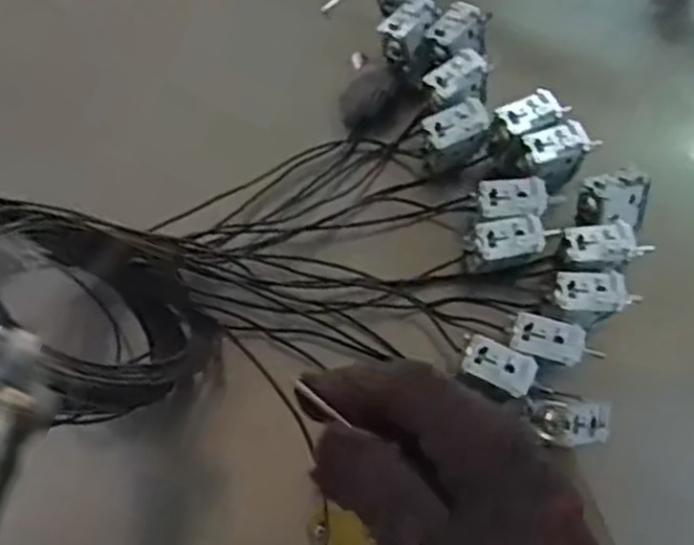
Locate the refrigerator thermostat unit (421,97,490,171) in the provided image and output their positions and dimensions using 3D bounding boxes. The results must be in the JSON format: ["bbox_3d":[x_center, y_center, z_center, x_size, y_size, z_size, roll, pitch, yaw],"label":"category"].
[{"bbox_3d":[0.069,-0.090,0.478,0.042,0.036,0.029,-27,73,-6],"label":"refrigerator thermostat unit"}]

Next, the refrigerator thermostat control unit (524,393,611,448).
[{"bbox_3d":[0.126,0.083,0.415,0.047,0.017,0.029,1,73,3],"label":"refrigerator thermostat control unit"}]

